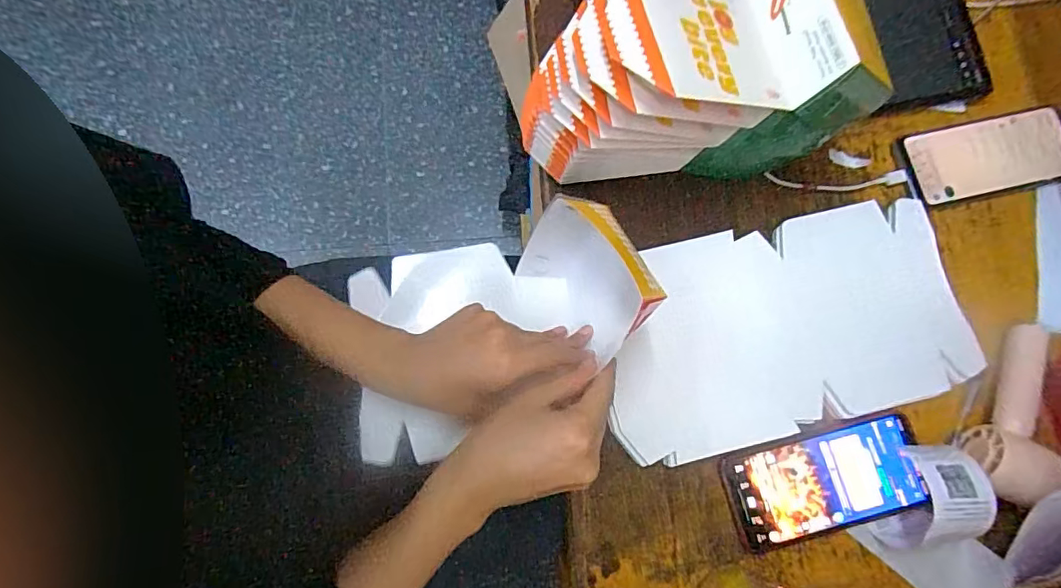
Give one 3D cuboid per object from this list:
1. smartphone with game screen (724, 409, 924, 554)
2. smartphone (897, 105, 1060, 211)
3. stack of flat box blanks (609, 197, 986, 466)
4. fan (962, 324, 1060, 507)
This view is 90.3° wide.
[{"bbox_3d":[0.246,0.157,0.441,0.163,0.008,0.078,-14,80,-2],"label":"smartphone with game screen"},{"bbox_3d":[0.434,-0.130,0.499,0.158,0.012,0.075,-13,80,-2],"label":"smartphone"},{"bbox_3d":[0.222,0.027,0.464,0.320,0.013,0.179,-13,80,-2],"label":"stack of flat box blanks"},{"bbox_3d":[0.407,0.097,0.443,0.049,0.041,0.156,27,67,5],"label":"fan"}]

